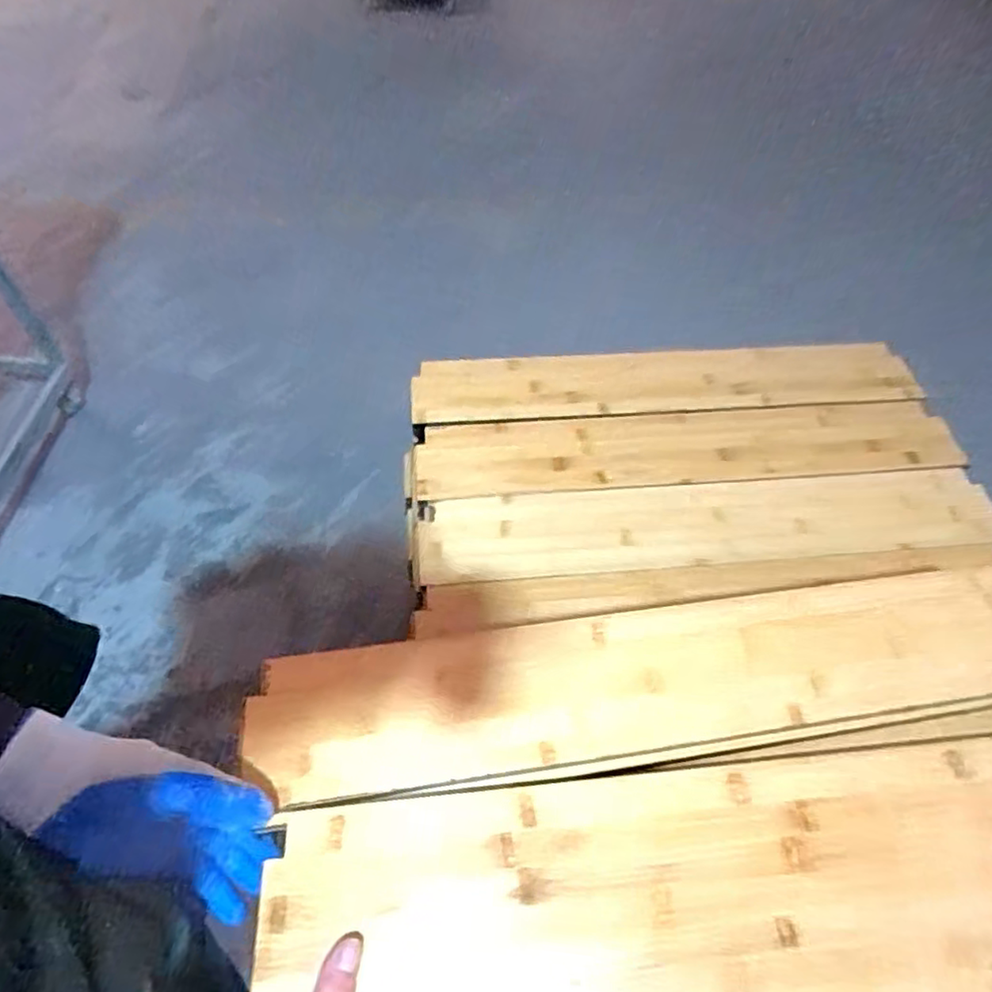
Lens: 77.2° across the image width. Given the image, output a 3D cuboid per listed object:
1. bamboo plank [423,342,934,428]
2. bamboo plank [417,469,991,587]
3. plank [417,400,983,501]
[{"bbox_3d":[0.246,-0.166,0.880,0.705,0.010,0.120,-4,56,-7],"label":"bamboo plank"},{"bbox_3d":[0.270,0.036,0.755,0.705,0.014,0.124,-3,56,-6],"label":"bamboo plank"},{"bbox_3d":[0.265,-0.069,0.850,0.732,0.016,0.126,-3,56,-6],"label":"plank"}]

